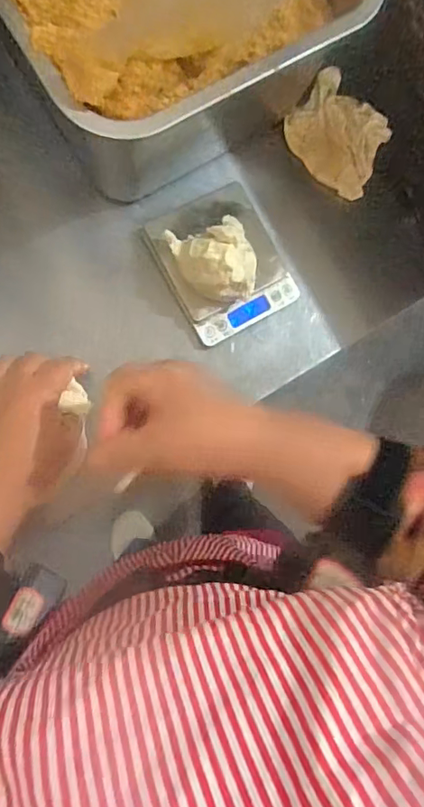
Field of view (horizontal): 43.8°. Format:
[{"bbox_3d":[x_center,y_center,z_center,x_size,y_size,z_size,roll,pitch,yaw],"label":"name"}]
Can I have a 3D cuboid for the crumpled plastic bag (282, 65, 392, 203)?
[{"bbox_3d":[0.126,-0.262,0.497,0.095,0.059,0.087,35,81,-4],"label":"crumpled plastic bag"}]

